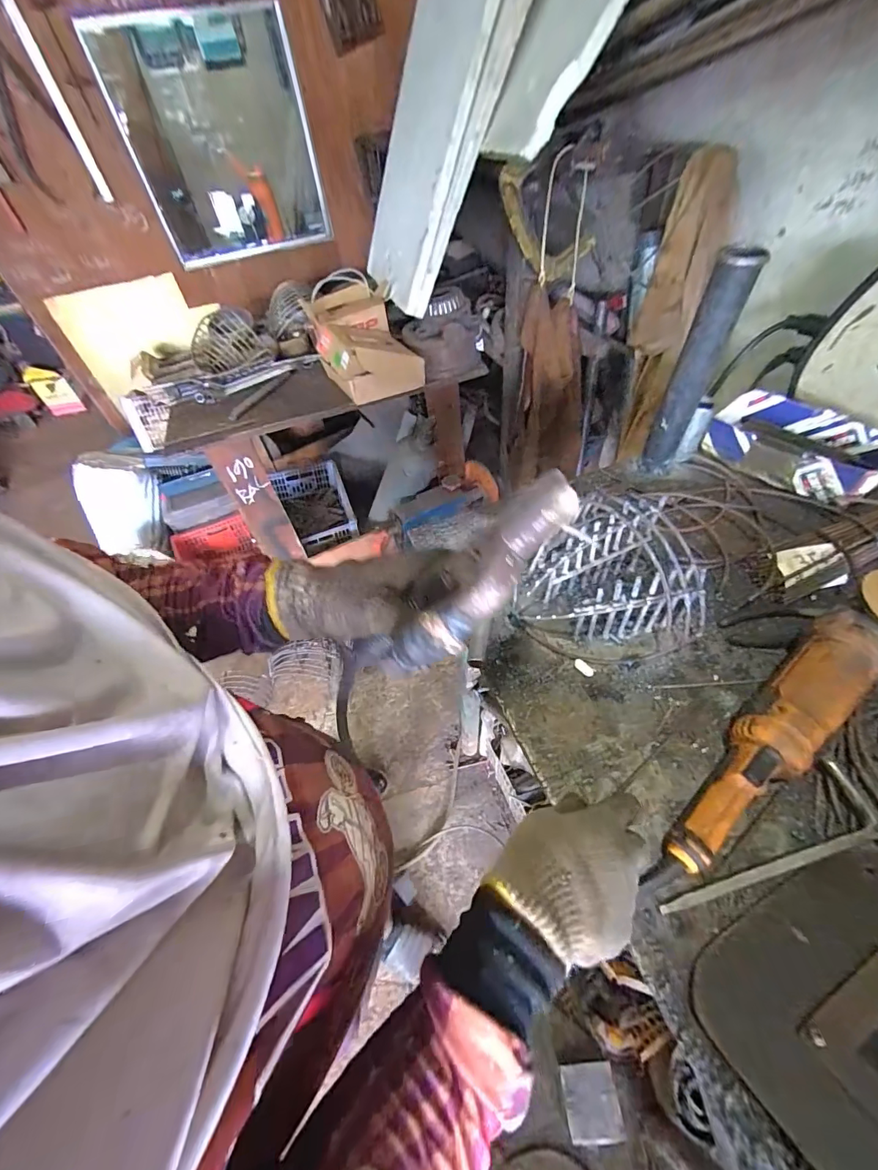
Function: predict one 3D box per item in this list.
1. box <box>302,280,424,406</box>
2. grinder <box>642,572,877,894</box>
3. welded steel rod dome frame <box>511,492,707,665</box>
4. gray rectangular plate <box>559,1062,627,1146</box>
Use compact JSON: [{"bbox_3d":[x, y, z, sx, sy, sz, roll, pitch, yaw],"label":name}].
[{"bbox_3d":[-0.227,-0.709,1.244,0.246,0.138,0.457,-20,53,-10],"label":"box"},{"bbox_3d":[0.332,0.124,0.409,0.397,0.091,0.076,-32,56,-18],"label":"grinder"},{"bbox_3d":[0.190,0.000,0.507,0.185,0.114,0.157,-13,52,-5],"label":"welded steel rod dome frame"},{"bbox_3d":[0.281,0.955,0.792,0.097,0.013,0.096,-14,27,8],"label":"gray rectangular plate"}]

